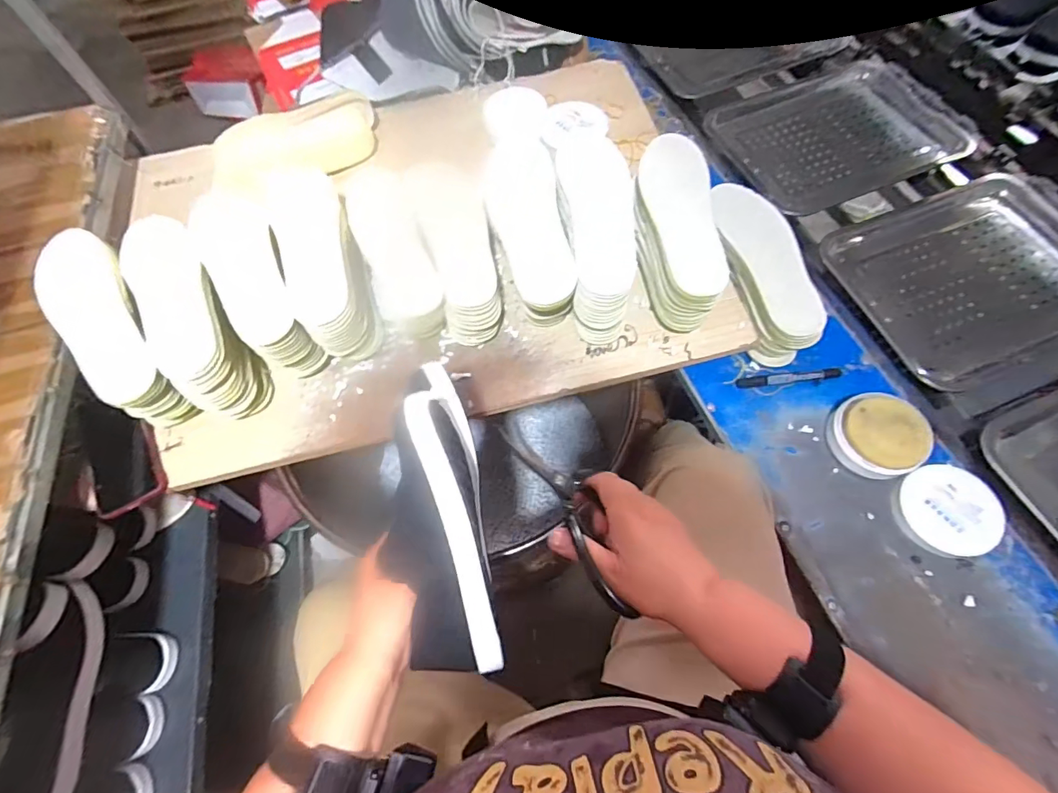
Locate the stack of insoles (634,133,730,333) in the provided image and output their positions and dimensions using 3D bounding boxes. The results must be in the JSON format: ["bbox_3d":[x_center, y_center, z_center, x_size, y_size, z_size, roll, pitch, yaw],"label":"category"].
[{"bbox_3d":[0.192,-0.220,0.634,0.099,0.079,0.282,-2,65,1],"label":"stack of insoles"}]

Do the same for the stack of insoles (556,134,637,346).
[{"bbox_3d":[0.085,-0.223,0.632,0.090,0.125,0.293,-2,65,1],"label":"stack of insoles"}]

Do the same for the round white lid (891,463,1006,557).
[{"bbox_3d":[0.492,0.133,0.555,0.101,0.031,0.101,-1,65,2],"label":"round white lid"}]

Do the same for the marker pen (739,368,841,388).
[{"bbox_3d":[0.357,-0.026,0.647,0.140,0.014,0.017,-5,65,0],"label":"marker pen"}]

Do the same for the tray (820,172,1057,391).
[{"bbox_3d":[0.628,-0.178,0.673,0.374,0.035,0.275,-20,66,-7],"label":"tray"}]

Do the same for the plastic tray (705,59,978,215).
[{"bbox_3d":[0.507,-0.456,0.812,0.369,0.034,0.280,-21,66,-8],"label":"plastic tray"}]

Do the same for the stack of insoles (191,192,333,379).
[{"bbox_3d":[-0.340,-0.151,0.594,0.085,0.105,0.248,-29,80,-11],"label":"stack of insoles"}]

